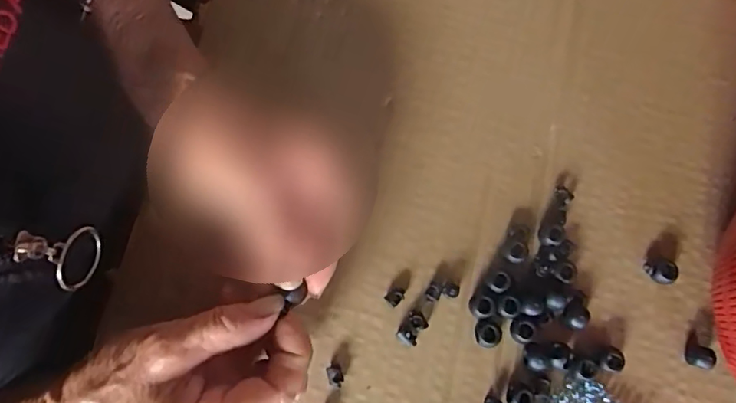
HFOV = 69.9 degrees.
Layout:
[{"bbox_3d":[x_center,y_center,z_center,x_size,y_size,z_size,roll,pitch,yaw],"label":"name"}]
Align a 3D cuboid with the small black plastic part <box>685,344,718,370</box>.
[{"bbox_3d":[0.194,0.091,0.307,0.012,0.015,0.012,0,77,-1],"label":"small black plastic part"}]

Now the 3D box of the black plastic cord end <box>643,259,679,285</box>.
[{"bbox_3d":[0.177,0.043,0.318,0.014,0.014,0.015,0,77,-1],"label":"black plastic cord end"}]

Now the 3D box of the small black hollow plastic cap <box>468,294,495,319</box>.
[{"bbox_3d":[0.067,0.062,0.310,0.014,0.008,0.013,0,77,-1],"label":"small black hollow plastic cap"}]

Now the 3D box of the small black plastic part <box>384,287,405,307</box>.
[{"bbox_3d":[0.016,0.056,0.312,0.010,0.006,0.011,42,79,8],"label":"small black plastic part"}]

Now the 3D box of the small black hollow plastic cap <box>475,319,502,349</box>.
[{"bbox_3d":[0.070,0.077,0.307,0.014,0.011,0.015,2,77,-1],"label":"small black hollow plastic cap"}]

